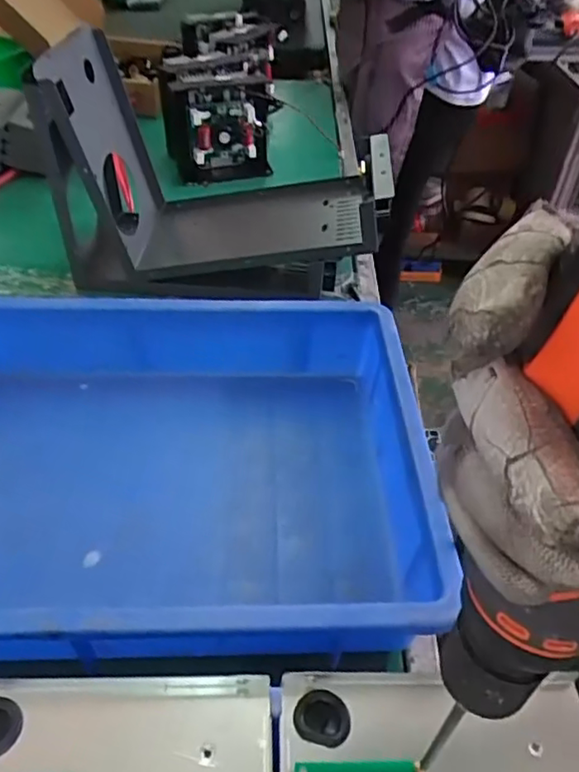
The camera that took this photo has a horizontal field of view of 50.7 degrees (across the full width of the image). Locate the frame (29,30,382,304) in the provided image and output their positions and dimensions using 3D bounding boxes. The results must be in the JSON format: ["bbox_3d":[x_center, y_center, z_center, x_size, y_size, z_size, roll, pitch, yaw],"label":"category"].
[{"bbox_3d":[-0.071,-0.216,0.663,0.324,0.228,0.180,7,45,4],"label":"frame"}]

